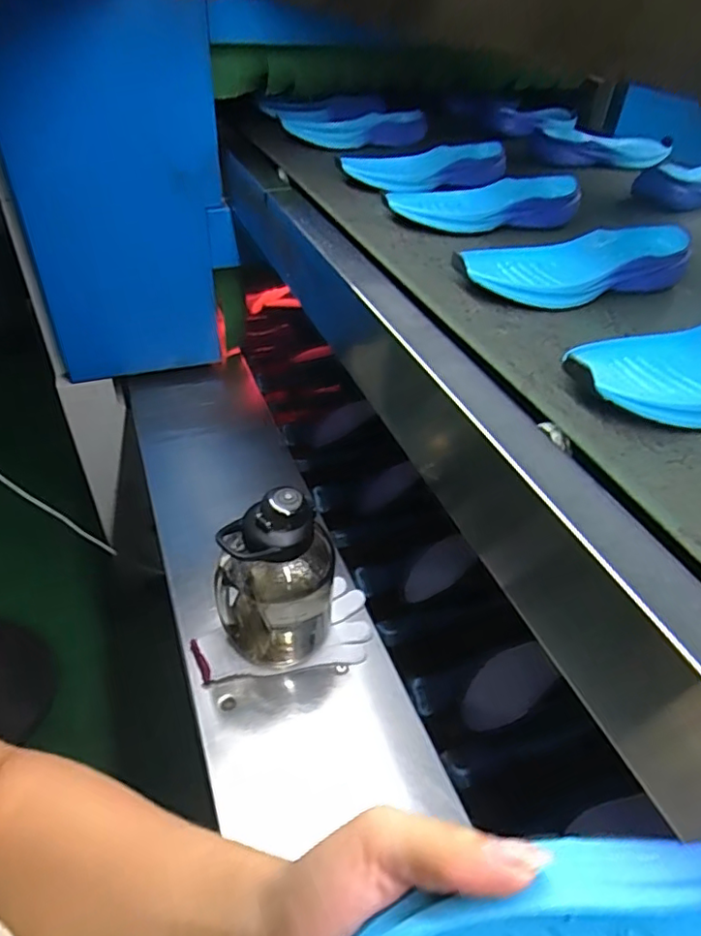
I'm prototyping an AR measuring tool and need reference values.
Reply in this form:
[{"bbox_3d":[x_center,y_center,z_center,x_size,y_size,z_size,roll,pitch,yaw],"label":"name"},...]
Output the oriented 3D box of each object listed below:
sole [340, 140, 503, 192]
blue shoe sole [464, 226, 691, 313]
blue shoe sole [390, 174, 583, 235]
[{"bbox_3d":[0.109,-0.405,0.795,0.238,0.042,0.079,-19,47,-19],"label":"sole"},{"bbox_3d":[0.224,-0.203,0.581,0.233,0.031,0.084,-16,46,-16],"label":"blue shoe sole"},{"bbox_3d":[0.165,-0.315,0.701,0.232,0.036,0.081,-3,44,-3],"label":"blue shoe sole"}]

